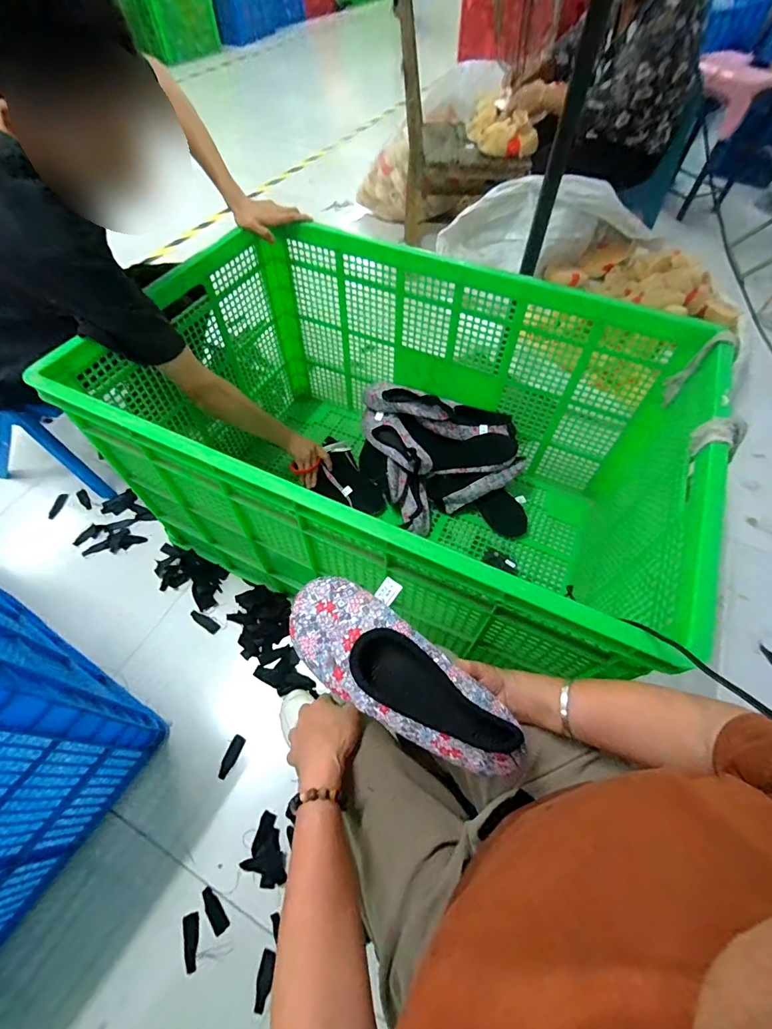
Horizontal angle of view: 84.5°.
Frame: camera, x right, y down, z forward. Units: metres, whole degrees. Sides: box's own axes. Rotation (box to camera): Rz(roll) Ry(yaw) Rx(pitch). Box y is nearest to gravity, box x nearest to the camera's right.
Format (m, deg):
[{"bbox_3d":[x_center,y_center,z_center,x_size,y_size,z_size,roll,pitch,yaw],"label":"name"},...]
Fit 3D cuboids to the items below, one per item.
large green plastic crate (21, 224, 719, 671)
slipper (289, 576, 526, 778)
[{"bbox_3d":[0.021,-0.134,0.929,1.054,0.531,0.695,22,59,13],"label":"large green plastic crate"},{"bbox_3d":[0.017,0.148,0.420,0.250,0.043,0.111,34,62,17],"label":"slipper"}]

